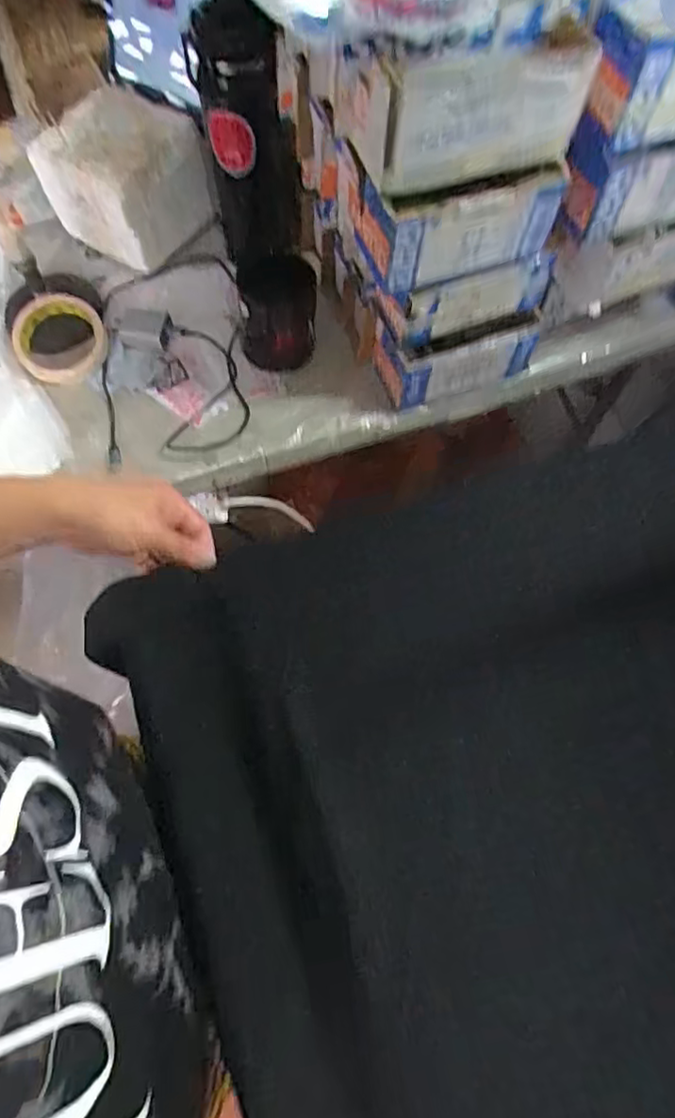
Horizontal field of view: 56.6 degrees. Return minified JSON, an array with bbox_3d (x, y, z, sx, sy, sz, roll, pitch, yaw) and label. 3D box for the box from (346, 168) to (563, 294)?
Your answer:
[{"bbox_3d":[0.095,-0.278,0.504,0.156,0.079,0.070,-17,68,-8],"label":"box"}]

